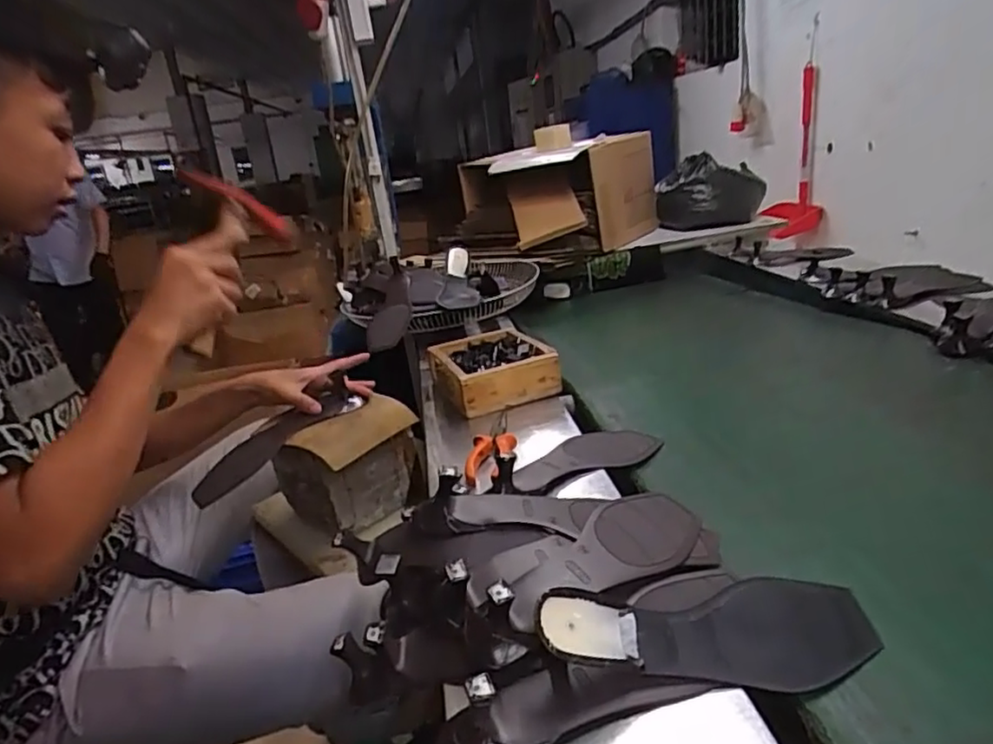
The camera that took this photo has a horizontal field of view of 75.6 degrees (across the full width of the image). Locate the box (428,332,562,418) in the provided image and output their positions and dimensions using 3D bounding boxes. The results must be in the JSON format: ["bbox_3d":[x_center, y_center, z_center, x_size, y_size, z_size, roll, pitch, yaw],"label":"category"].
[{"bbox_3d":[-0.011,-0.005,0.987,0.153,0.068,0.188,-15,21,-20],"label":"box"}]

